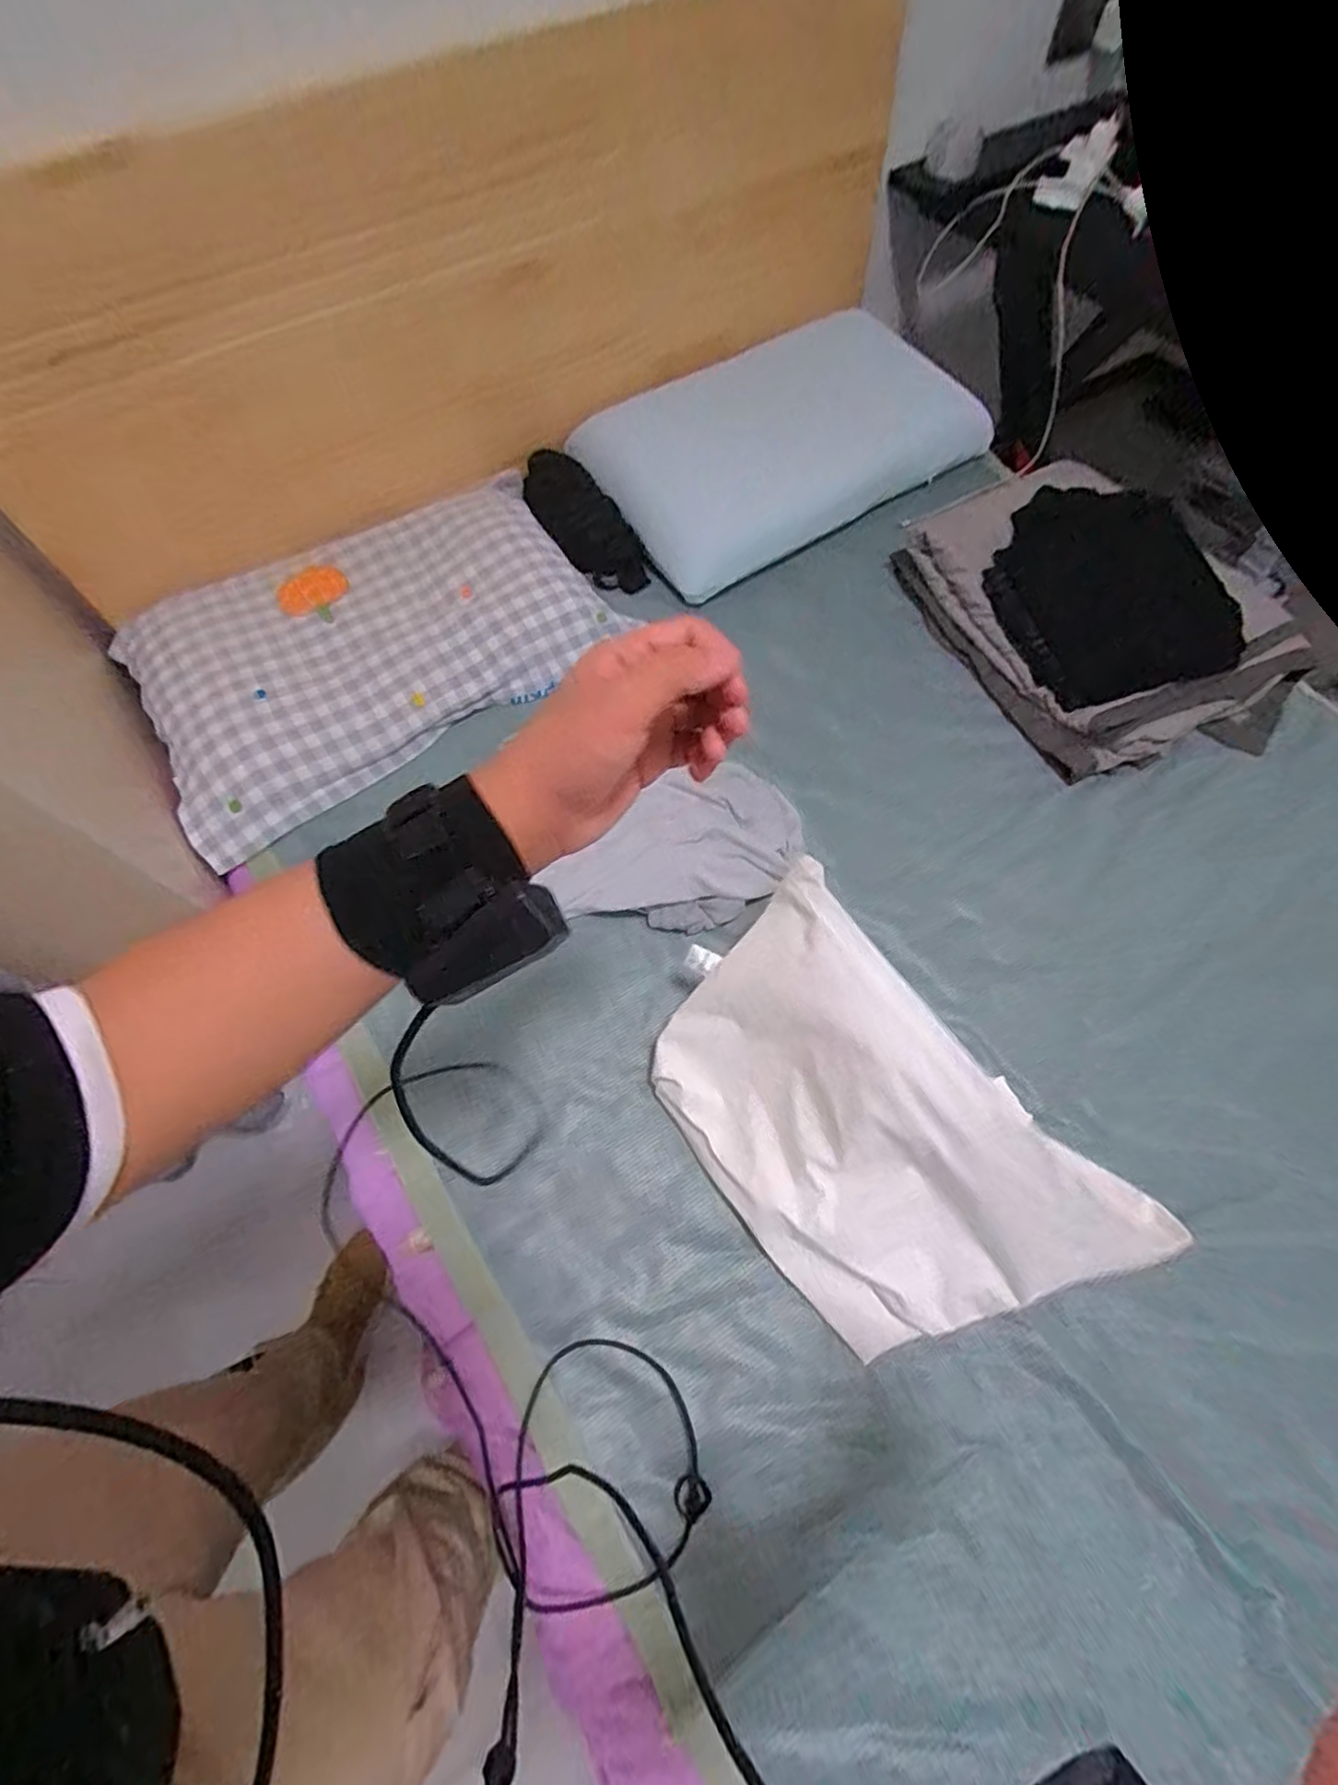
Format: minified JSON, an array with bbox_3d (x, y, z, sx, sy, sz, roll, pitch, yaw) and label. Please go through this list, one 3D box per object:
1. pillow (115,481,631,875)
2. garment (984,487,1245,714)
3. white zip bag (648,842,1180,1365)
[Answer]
[{"bbox_3d":[-0.453,-0.389,1.030,0.671,0.104,0.417,-32,68,-13],"label":"pillow"},{"bbox_3d":[0.642,-0.451,1.019,0.280,0.048,0.363,-24,74,14],"label":"garment"},{"bbox_3d":[0.164,0.227,0.660,0.413,0.314,0.056,49,33,19],"label":"white zip bag"}]

